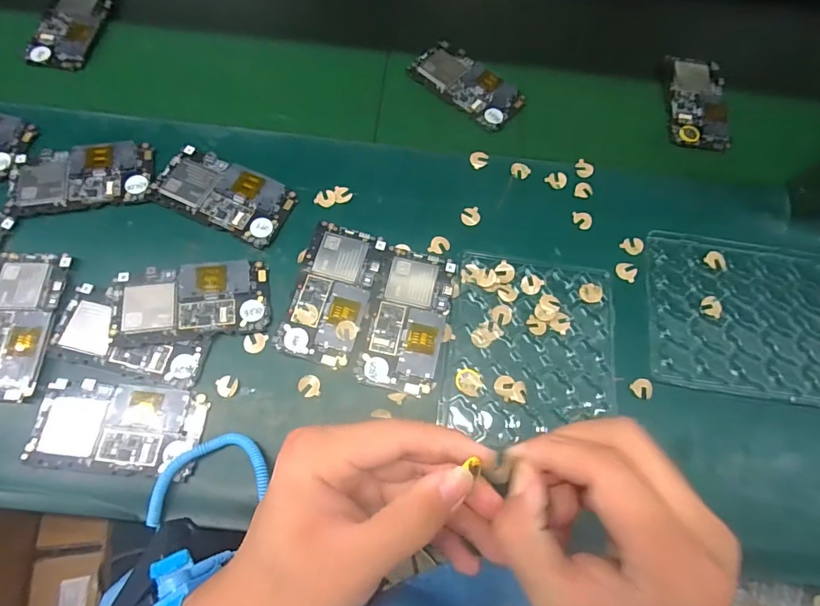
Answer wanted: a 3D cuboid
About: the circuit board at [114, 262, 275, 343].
[{"bbox_3d":[-0.185,-0.003,0.386,0.126,0.009,0.064,-6,70,-5],"label":"circuit board"}]

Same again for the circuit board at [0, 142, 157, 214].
[{"bbox_3d":[-0.309,-0.121,0.427,0.125,0.005,0.069,-6,70,-5],"label":"circuit board"}]

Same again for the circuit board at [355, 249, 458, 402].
[{"bbox_3d":[0.000,0.014,0.394,0.061,0.006,0.123,13,69,3],"label":"circuit board"}]

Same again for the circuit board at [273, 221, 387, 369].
[{"bbox_3d":[-0.068,-0.010,0.398,0.066,0.005,0.125,15,69,3],"label":"circuit board"}]

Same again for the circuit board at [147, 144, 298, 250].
[{"bbox_3d":[-0.175,-0.103,0.427,0.127,0.004,0.068,24,70,7],"label":"circuit board"}]

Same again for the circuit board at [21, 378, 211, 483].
[{"bbox_3d":[-0.226,0.097,0.353,0.123,0.006,0.066,6,69,0],"label":"circuit board"}]

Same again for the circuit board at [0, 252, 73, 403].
[{"bbox_3d":[-0.328,0.015,0.374,0.065,0.007,0.127,2,69,-2],"label":"circuit board"}]

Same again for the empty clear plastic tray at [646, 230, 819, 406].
[{"bbox_3d":[0.302,0.010,0.410,0.168,0.006,0.147,8,69,1],"label":"empty clear plastic tray"}]

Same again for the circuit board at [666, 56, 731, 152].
[{"bbox_3d":[0.324,-0.224,0.506,0.062,0.007,0.124,7,69,0],"label":"circuit board"}]

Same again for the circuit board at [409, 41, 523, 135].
[{"bbox_3d":[0.064,-0.245,0.503,0.128,0.004,0.064,39,72,12],"label":"circuit board"}]

